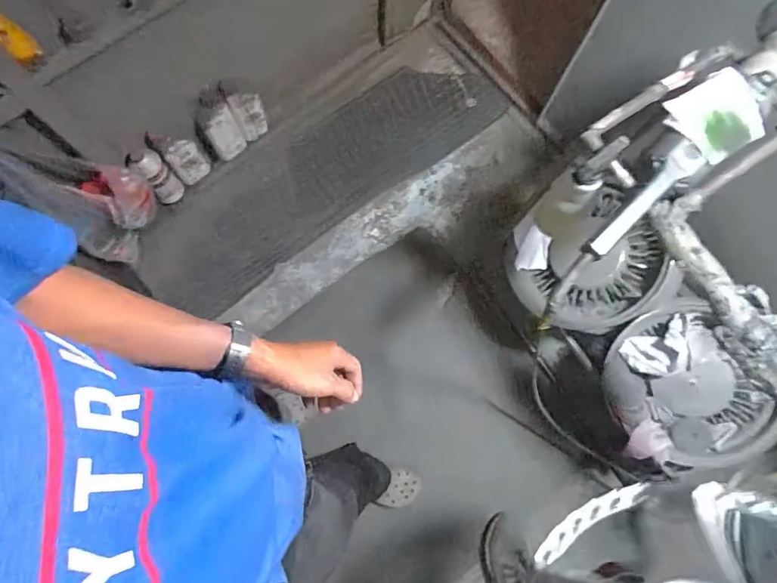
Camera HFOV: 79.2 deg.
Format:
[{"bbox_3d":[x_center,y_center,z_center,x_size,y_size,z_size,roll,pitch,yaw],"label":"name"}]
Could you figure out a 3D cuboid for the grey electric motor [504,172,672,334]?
[{"bbox_3d":[0.484,-0.068,1.175,0.359,0.186,0.335,-33,73,28],"label":"grey electric motor"}]

